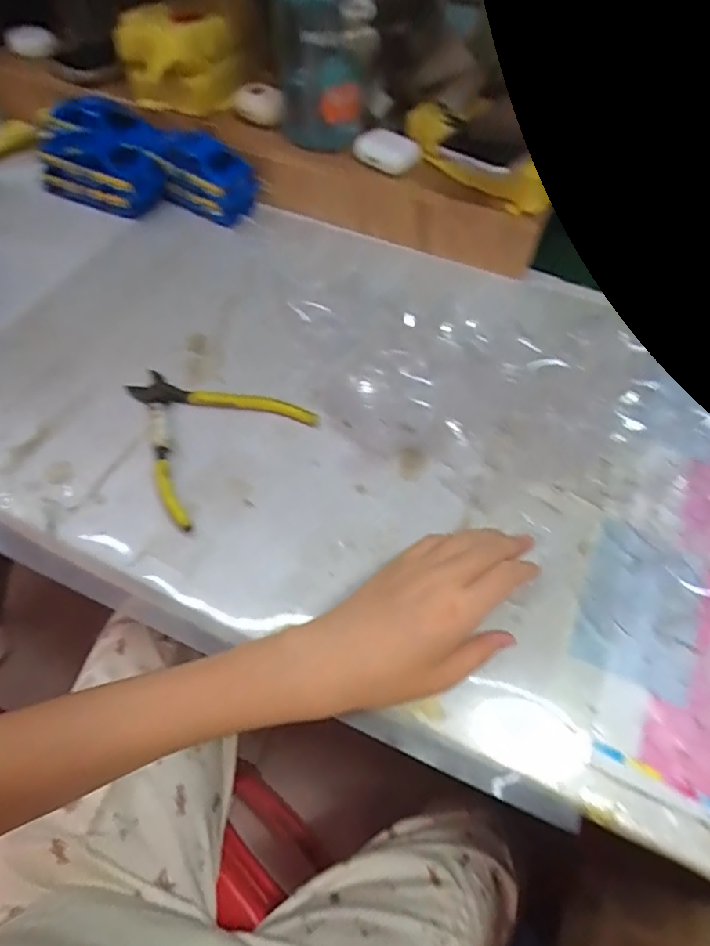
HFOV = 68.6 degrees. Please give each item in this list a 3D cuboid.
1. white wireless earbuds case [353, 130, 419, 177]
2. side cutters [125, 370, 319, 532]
[{"bbox_3d":[0.031,-0.320,0.522,0.065,0.032,0.027,10,59,4],"label":"white wireless earbuds case"},{"bbox_3d":[-0.121,-0.040,0.400,0.133,0.012,0.130,37,65,19],"label":"side cutters"}]

